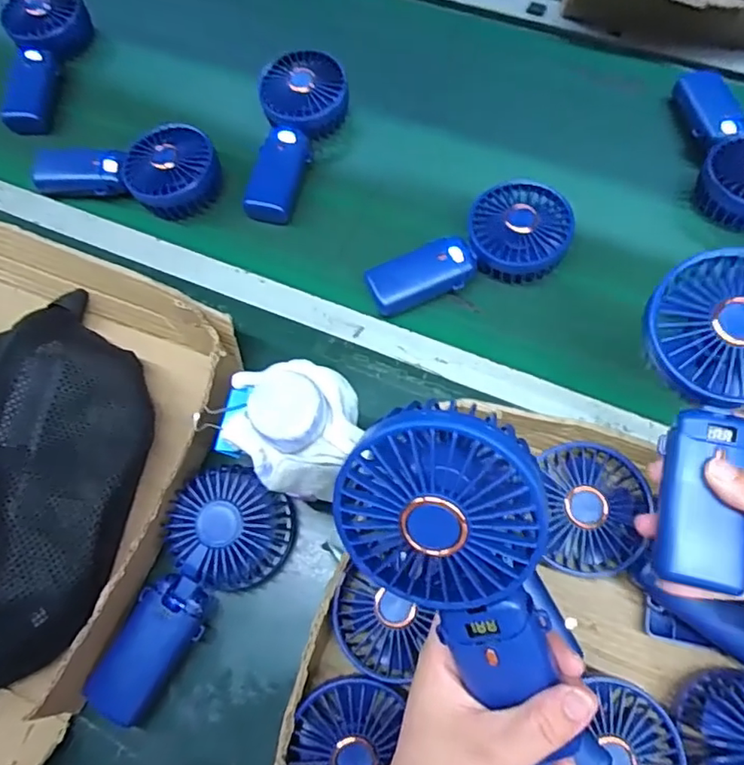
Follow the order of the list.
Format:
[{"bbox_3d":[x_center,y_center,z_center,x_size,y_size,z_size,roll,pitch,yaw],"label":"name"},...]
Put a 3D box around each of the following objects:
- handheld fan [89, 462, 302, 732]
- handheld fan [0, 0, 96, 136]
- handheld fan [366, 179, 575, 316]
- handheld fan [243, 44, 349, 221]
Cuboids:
[{"bbox_3d":[-0.124,0.150,0.407,0.084,0.043,0.179,21,70,11],"label":"handheld fan"},{"bbox_3d":[-0.366,-0.358,0.647,0.072,0.053,0.178,7,82,6],"label":"handheld fan"},{"bbox_3d":[0.083,-0.123,0.514,0.180,0.045,0.084,-14,68,-3],"label":"handheld fan"},{"bbox_3d":[-0.072,-0.241,0.570,0.081,0.047,0.175,4,68,4],"label":"handheld fan"}]

